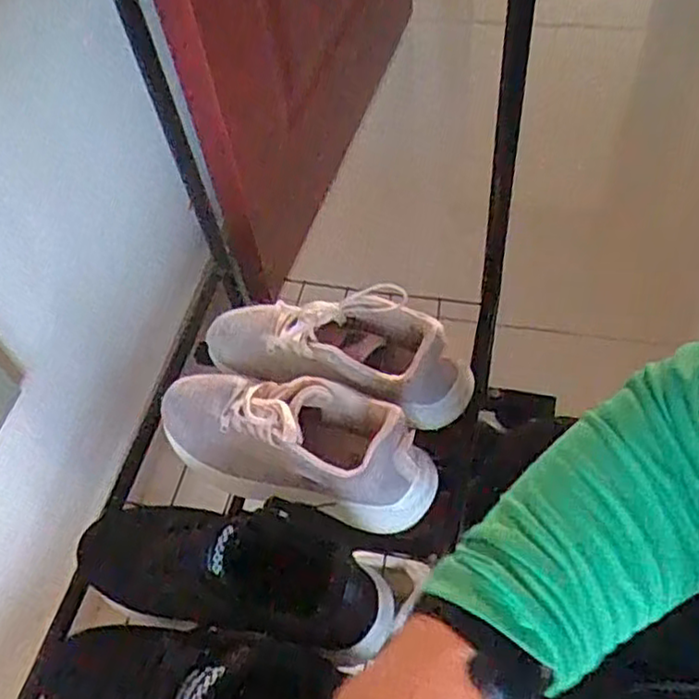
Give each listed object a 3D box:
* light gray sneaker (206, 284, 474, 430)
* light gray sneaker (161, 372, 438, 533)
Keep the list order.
[{"bbox_3d":[-0.015,-0.005,0.644,0.252,0.084,0.093,12,57,14],"label":"light gray sneaker"},{"bbox_3d":[-0.053,0.070,0.596,0.250,0.092,0.088,15,58,16],"label":"light gray sneaker"}]

